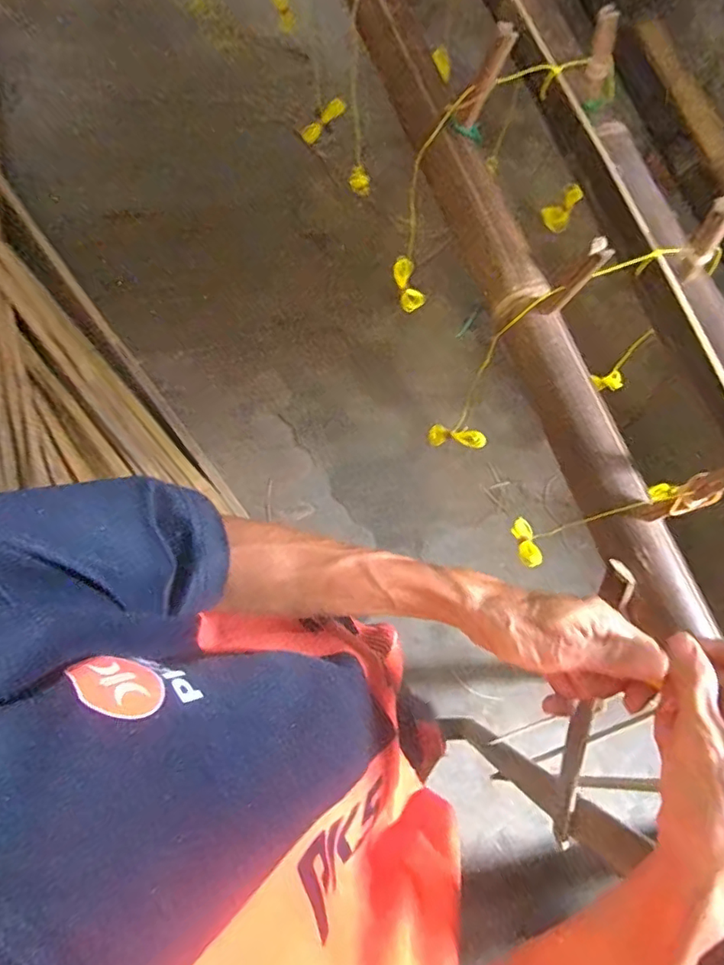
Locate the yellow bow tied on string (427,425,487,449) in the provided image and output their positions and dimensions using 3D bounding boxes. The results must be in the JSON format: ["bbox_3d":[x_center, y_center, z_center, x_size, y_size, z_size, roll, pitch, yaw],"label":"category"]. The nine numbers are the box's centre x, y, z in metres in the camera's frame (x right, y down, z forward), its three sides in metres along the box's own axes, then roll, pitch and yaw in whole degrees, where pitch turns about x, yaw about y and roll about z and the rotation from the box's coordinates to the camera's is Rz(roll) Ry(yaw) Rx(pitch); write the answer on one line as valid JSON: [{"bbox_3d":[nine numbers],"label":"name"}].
[{"bbox_3d":[0.128,-0.062,0.754,0.084,0.026,0.022,9,76,41],"label":"yellow bow tied on string"}]

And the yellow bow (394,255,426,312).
[{"bbox_3d":[0.060,-0.261,0.729,0.029,0.084,0.019,-45,58,-7],"label":"yellow bow"}]

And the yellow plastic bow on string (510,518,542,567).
[{"bbox_3d":[0.175,0.062,0.588,0.024,0.086,0.013,9,115,4],"label":"yellow plastic bow on string"}]

